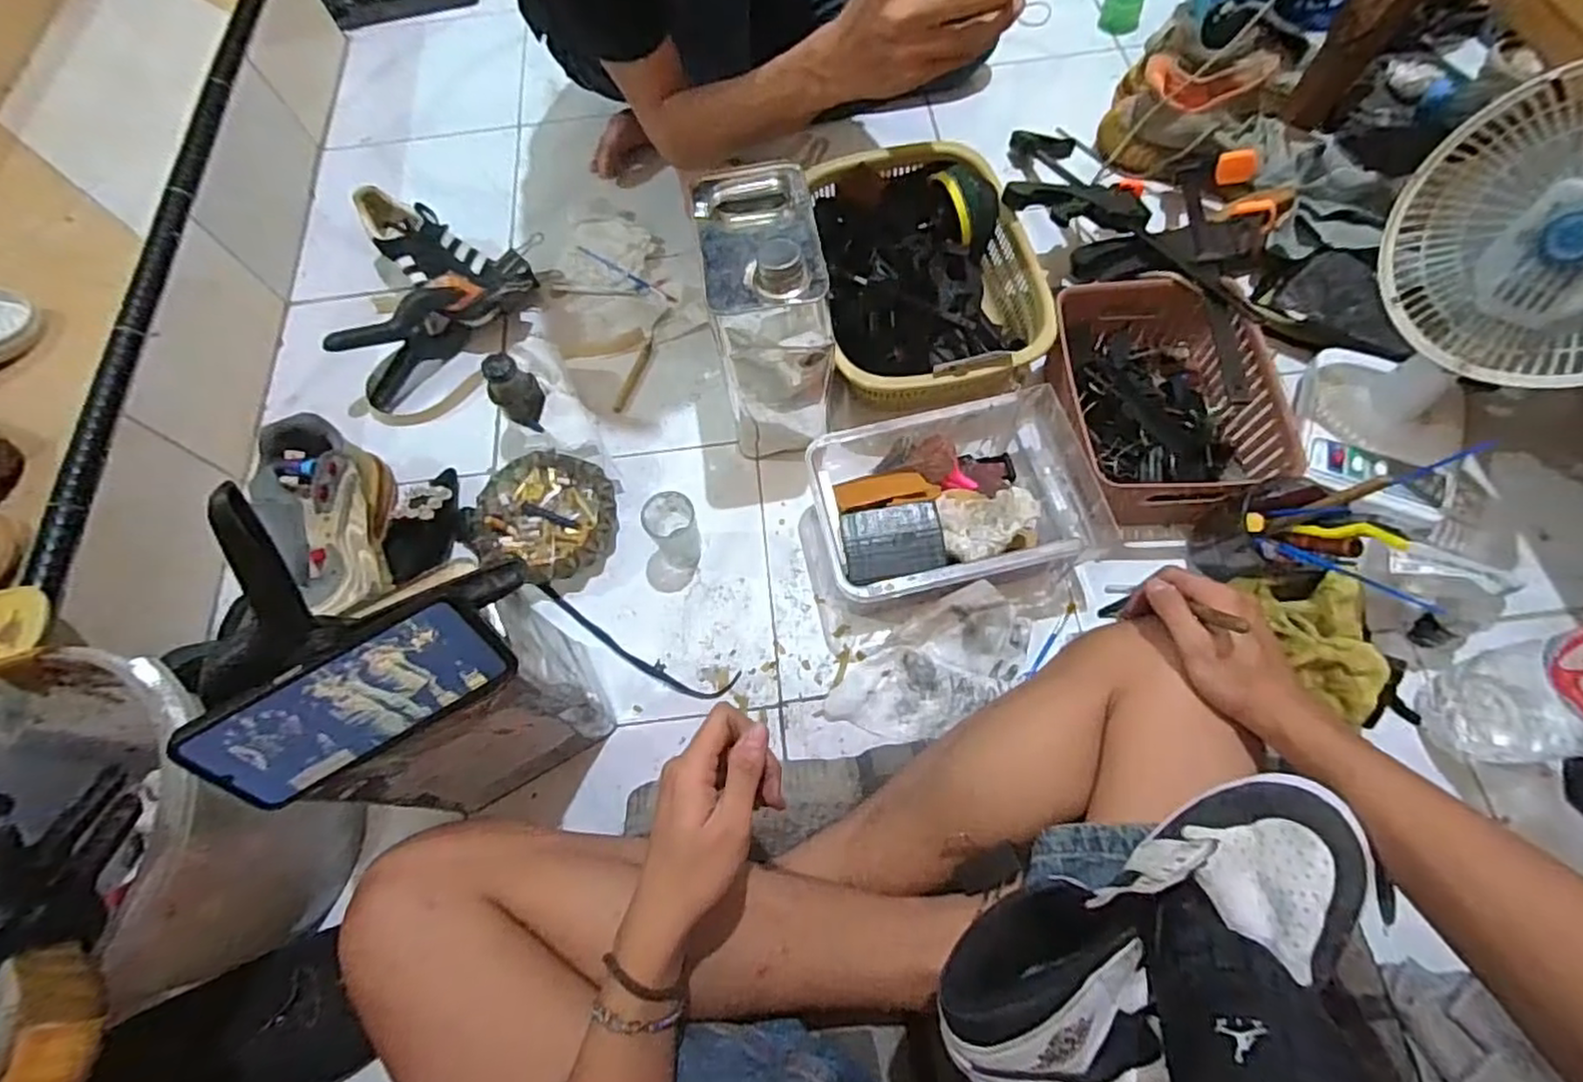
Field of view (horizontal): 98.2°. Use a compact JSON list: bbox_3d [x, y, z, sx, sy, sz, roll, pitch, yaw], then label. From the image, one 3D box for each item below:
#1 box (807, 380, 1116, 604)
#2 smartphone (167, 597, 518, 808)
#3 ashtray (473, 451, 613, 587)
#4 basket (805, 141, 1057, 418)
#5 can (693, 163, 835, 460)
[{"bbox_3d":[0.158,-0.043,0.682,0.269,0.097,0.199,-12,67,-2],"label":"box"},{"bbox_3d":[-0.254,0.098,0.409,0.163,0.085,0.009,-30,42,-13],"label":"smartphone"},{"bbox_3d":[-0.258,-0.023,0.729,0.143,0.044,0.133,16,68,10],"label":"ashtray"},{"bbox_3d":[0.147,-0.298,0.802,0.236,0.104,0.339,-6,66,1],"label":"basket"},{"bbox_3d":[-0.022,-0.219,0.688,0.099,0.245,0.160,-9,66,-1],"label":"can"}]

